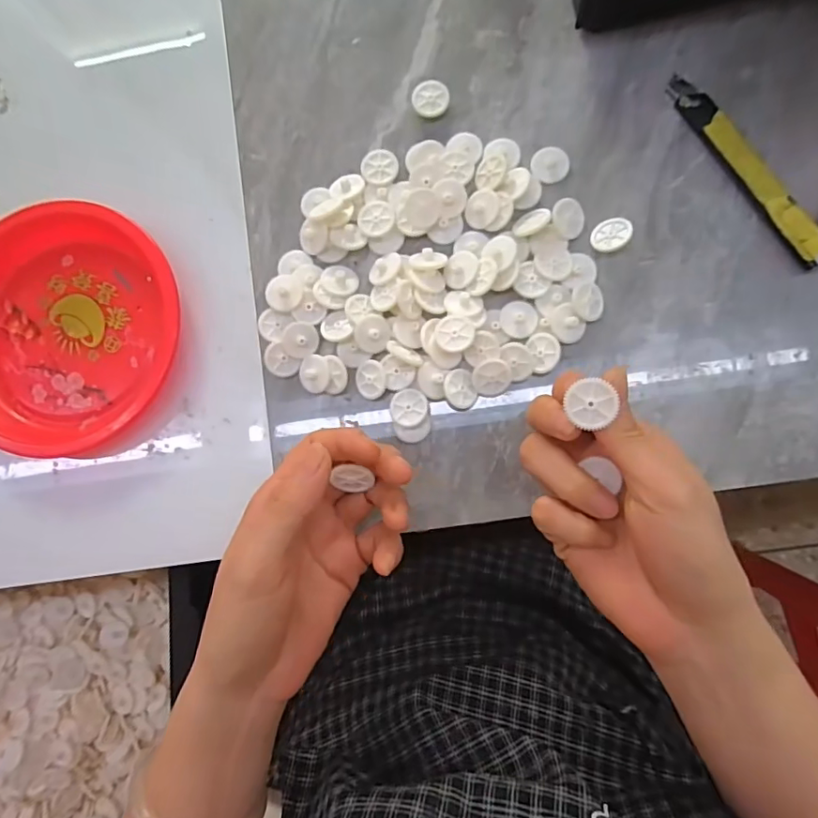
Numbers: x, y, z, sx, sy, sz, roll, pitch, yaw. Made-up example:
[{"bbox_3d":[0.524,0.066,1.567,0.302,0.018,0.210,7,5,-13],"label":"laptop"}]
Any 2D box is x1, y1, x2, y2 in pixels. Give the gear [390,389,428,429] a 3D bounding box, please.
[{"bbox_3d":[0.000,0.000,0.296,0.021,0.006,0.021,-1,84,6],"label":"gear"}]

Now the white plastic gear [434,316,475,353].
[{"bbox_3d":[0.025,-0.041,0.294,0.021,0.007,0.020,-1,84,6],"label":"white plastic gear"}]

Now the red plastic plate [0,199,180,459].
[{"bbox_3d":[-0.212,-0.049,0.321,0.148,0.021,0.147,-1,84,6],"label":"red plastic plate"}]

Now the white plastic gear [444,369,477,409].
[{"bbox_3d":[0.029,-0.011,0.295,0.019,0.004,0.023,-15,96,-20],"label":"white plastic gear"}]

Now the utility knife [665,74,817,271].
[{"bbox_3d":[0.188,-0.136,0.293,0.017,0.013,0.134,-30,82,2],"label":"utility knife"}]

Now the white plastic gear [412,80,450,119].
[{"bbox_3d":[0.013,-0.186,0.318,0.022,0.009,0.024,5,84,6],"label":"white plastic gear"}]

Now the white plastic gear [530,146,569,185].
[{"bbox_3d":[0.083,-0.144,0.309,0.021,0.006,0.021,-3,83,6],"label":"white plastic gear"}]

